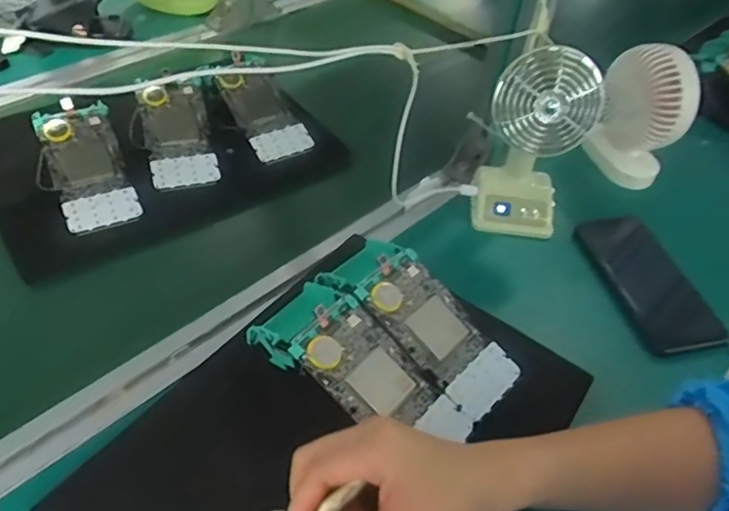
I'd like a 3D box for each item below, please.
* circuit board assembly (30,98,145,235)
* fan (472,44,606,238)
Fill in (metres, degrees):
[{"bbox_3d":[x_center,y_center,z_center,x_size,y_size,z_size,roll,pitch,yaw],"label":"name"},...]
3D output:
[{"bbox_3d":[-0.270,-0.089,0.593,0.067,0.011,0.142,-20,71,-18],"label":"circuit board assembly"},{"bbox_3d":[0.159,-0.105,0.574,0.087,0.171,0.080,14,52,9],"label":"fan"}]

